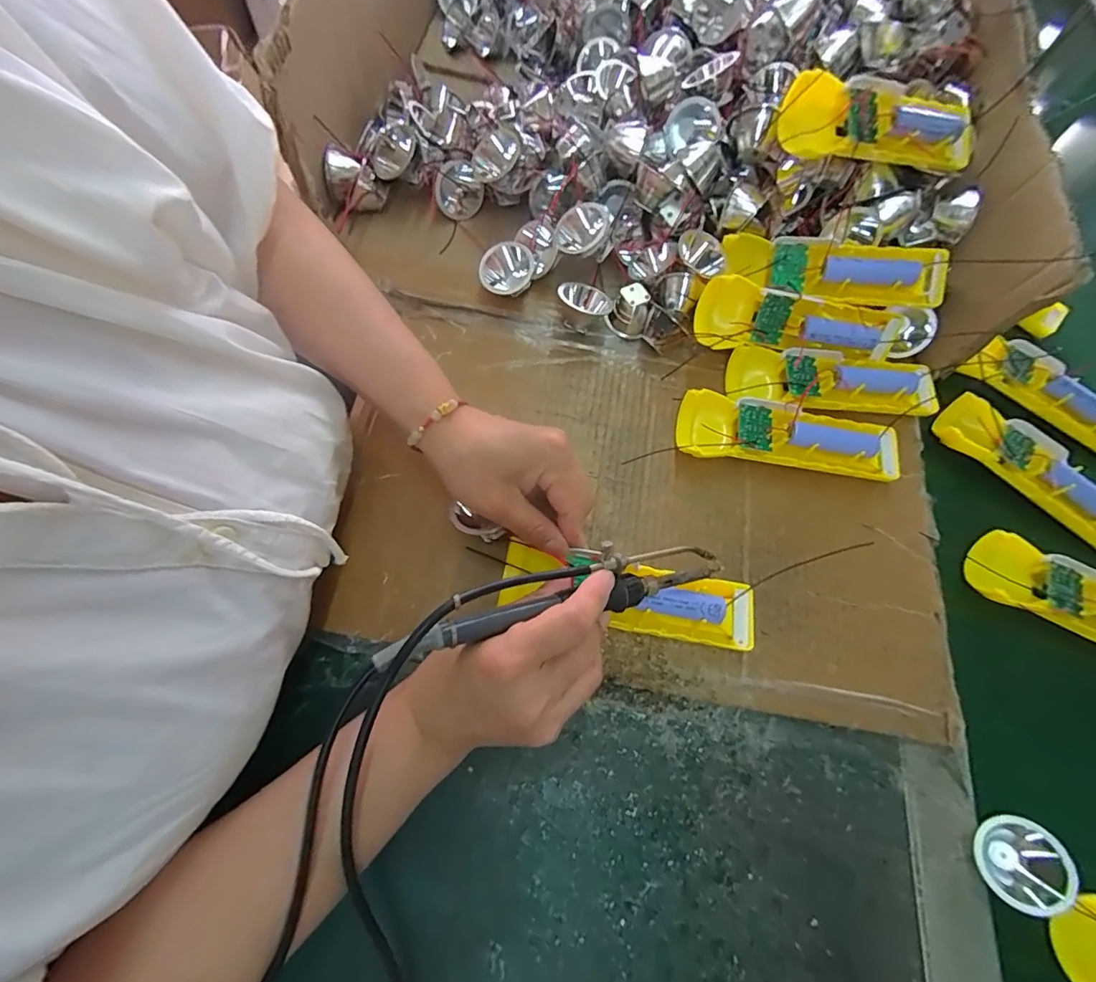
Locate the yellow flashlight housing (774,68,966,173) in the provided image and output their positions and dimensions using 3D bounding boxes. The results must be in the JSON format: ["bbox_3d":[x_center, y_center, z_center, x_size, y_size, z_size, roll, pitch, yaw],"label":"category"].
[{"bbox_3d":[0.247,-0.269,0.364,0.156,0.028,0.048,-3,103,-9],"label":"yellow flashlight housing"}]

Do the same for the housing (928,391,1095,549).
[{"bbox_3d":[0.382,-0.016,0.381,0.047,0.025,0.157,-40,75,-18],"label":"housing"}]

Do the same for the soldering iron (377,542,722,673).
[{"bbox_3d":[0.011,0.055,0.266,0.198,0.021,0.030,-10,65,-26],"label":"soldering iron"}]

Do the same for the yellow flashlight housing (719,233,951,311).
[{"bbox_3d":[0.218,-0.171,0.382,0.160,0.023,0.048,15,100,14],"label":"yellow flashlight housing"}]

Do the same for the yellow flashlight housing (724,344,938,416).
[{"bbox_3d":[0.226,-0.085,0.400,0.159,0.037,0.046,5,66,3],"label":"yellow flashlight housing"}]

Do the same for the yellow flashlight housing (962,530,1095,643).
[{"bbox_3d":[0.367,0.075,0.335,0.153,0.020,0.050,25,67,6],"label":"yellow flashlight housing"}]

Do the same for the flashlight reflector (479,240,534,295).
[{"bbox_3d":[-0.034,-0.180,0.403,0.044,0.021,0.037,-43,106,0],"label":"flashlight reflector"}]

